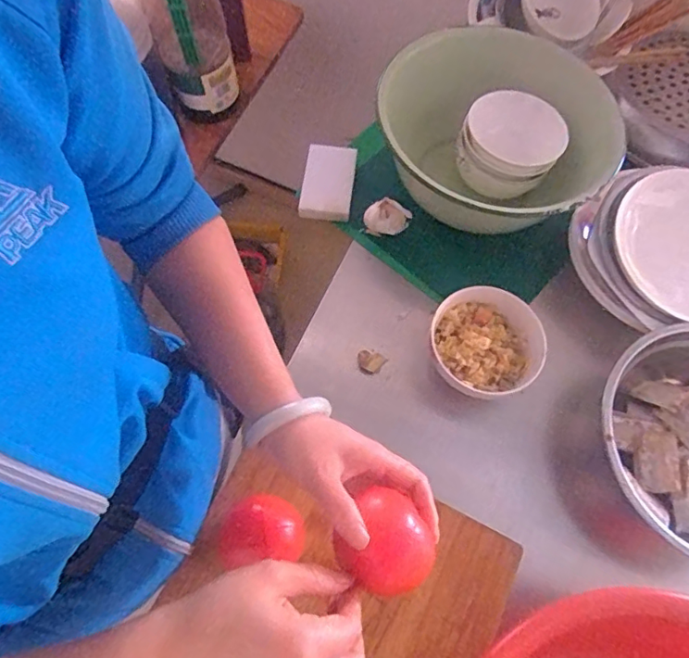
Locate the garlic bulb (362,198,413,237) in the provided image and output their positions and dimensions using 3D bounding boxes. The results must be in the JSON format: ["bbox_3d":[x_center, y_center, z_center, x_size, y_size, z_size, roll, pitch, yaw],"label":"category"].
[{"bbox_3d":[0.048,-0.129,0.630,0.052,0.030,0.040,40,70,13],"label":"garlic bulb"}]

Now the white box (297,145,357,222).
[{"bbox_3d":[-0.020,-0.180,0.654,0.061,0.021,0.096,7,66,0],"label":"white box"}]

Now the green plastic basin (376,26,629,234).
[{"bbox_3d":[0.156,-0.220,0.628,0.238,0.105,0.258,1,67,-2],"label":"green plastic basin"}]

